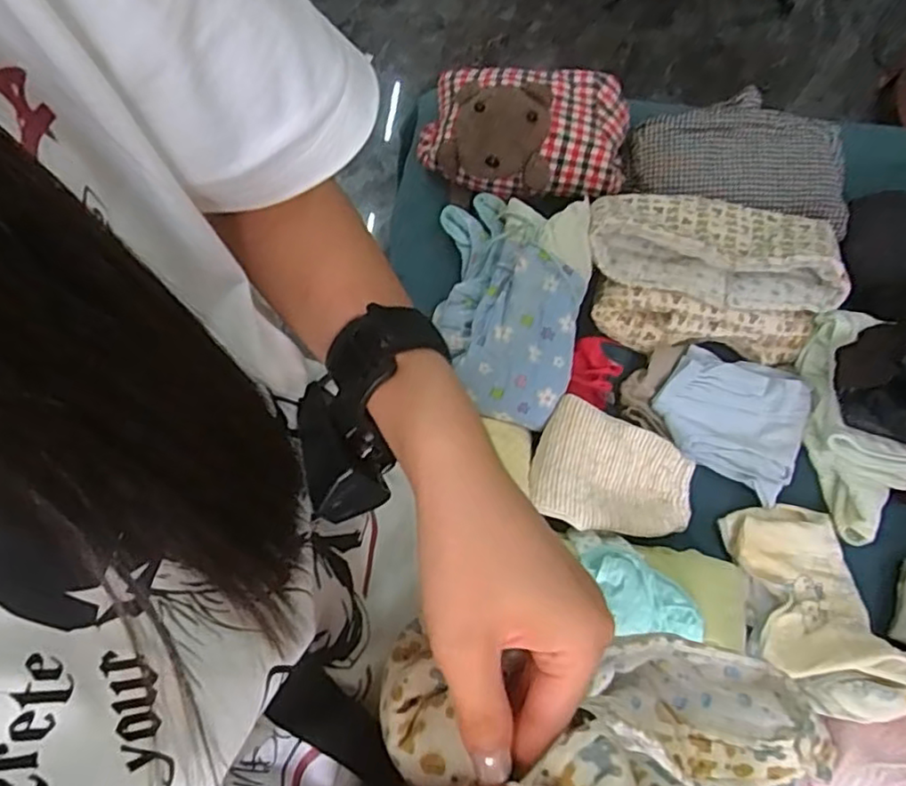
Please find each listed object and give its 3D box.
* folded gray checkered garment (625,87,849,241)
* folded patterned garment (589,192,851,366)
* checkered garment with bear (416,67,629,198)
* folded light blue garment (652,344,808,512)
[{"bbox_3d":[0.395,-0.331,0.900,0.290,0.039,0.170,10,70,4],"label":"folded gray checkered garment"},{"bbox_3d":[0.324,-0.161,0.828,0.299,0.101,0.194,10,70,4],"label":"folded patterned garment"},{"bbox_3d":[0.097,-0.366,0.891,0.277,0.081,0.169,7,70,3],"label":"checkered garment with bear"},{"bbox_3d":[0.342,0.029,0.803,0.172,0.031,0.150,20,71,8],"label":"folded light blue garment"}]

